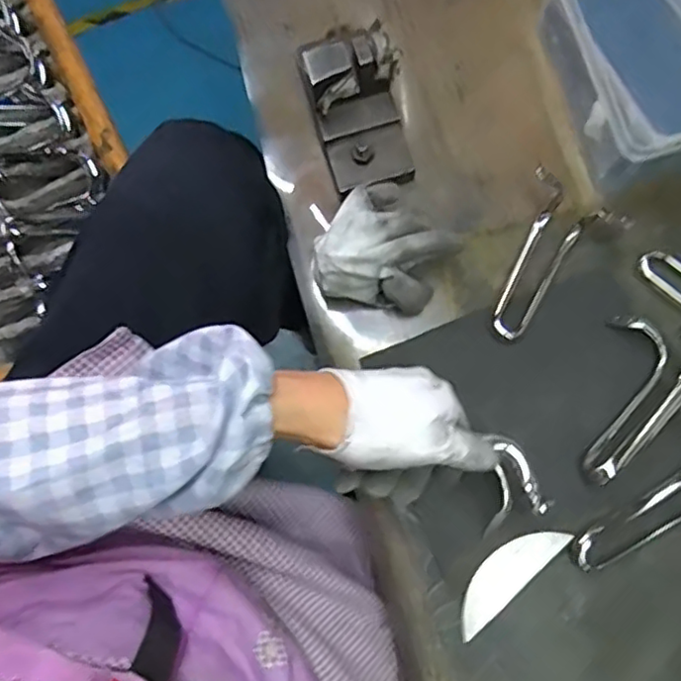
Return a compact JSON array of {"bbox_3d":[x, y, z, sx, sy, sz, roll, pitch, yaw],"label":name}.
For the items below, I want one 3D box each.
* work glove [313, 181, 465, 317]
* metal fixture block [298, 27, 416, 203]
[{"bbox_3d":[0.028,-0.059,0.468,0.092,0.068,0.076,29,80,6],"label":"work glove"},{"bbox_3d":[0.014,-0.169,0.485,0.061,0.071,0.095,-22,79,-4],"label":"metal fixture block"}]

